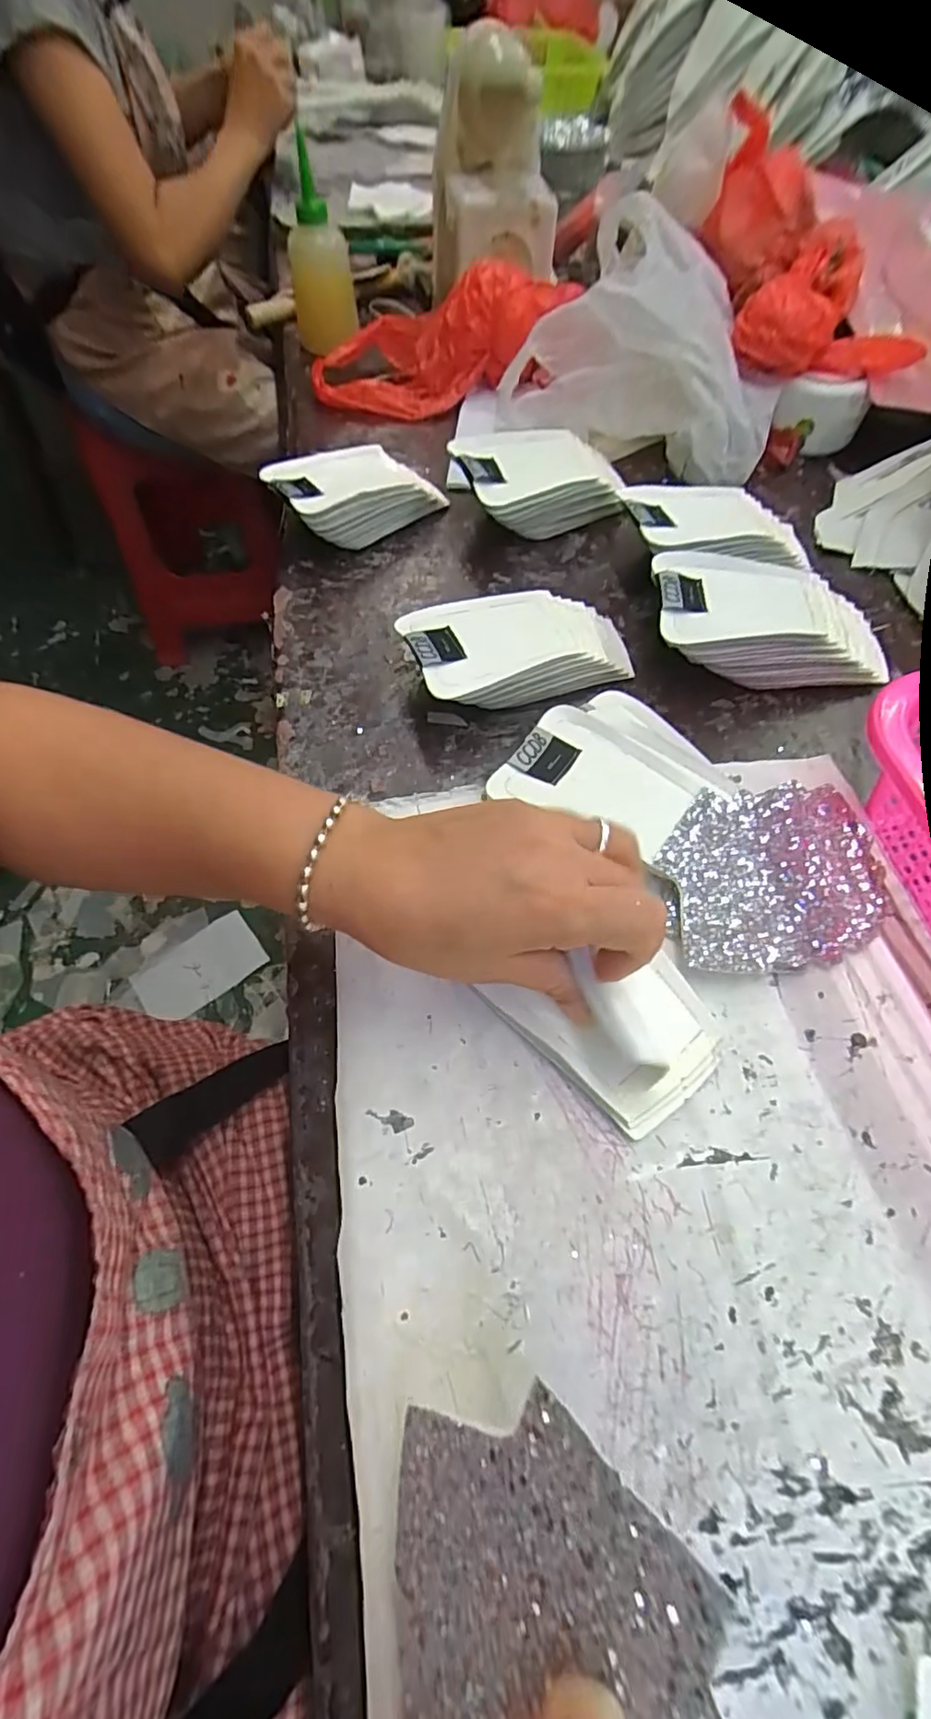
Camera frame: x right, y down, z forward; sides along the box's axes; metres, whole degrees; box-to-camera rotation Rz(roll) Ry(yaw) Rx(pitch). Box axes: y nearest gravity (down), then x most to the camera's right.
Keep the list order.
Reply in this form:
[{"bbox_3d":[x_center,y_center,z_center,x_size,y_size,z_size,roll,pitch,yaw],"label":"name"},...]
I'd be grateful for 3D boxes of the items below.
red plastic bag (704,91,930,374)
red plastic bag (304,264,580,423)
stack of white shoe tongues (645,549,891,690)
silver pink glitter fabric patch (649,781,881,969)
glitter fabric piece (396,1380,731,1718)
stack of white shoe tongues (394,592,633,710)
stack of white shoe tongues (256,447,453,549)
[{"bbox_3d":[0.292,-0.537,0.546,0.124,0.074,0.260,-7,71,-2],"label":"red plastic bag"},{"bbox_3d":[-0.031,-0.515,0.601,0.230,0.090,0.127,16,62,9],"label":"red plastic bag"},{"bbox_3d":[0.213,-0.168,0.427,0.172,0.053,0.090,0,60,0],"label":"stack of white shoe tongues"},{"bbox_3d":[0.159,0.009,0.322,0.121,0.025,0.099,-4,60,-2],"label":"silver pink glitter fabric patch"},{"bbox_3d":[0.021,0.200,0.152,0.097,0.007,0.094,-31,45,24],"label":"glitter fabric piece"},{"bbox_3d":[0.039,-0.149,0.423,0.160,0.044,0.082,-21,62,-11],"label":"stack of white shoe tongues"},{"bbox_3d":[-0.093,-0.310,0.515,0.132,0.045,0.090,-38,67,-19],"label":"stack of white shoe tongues"}]

